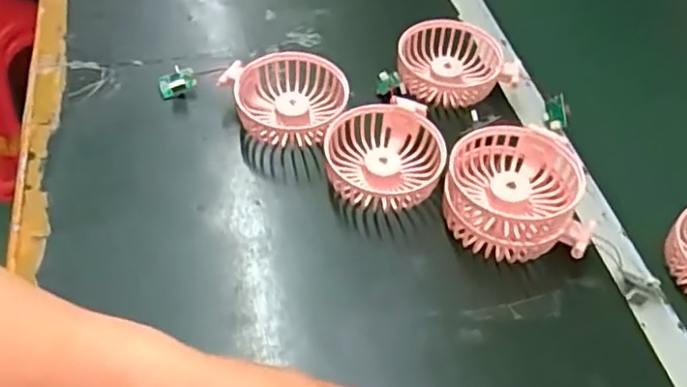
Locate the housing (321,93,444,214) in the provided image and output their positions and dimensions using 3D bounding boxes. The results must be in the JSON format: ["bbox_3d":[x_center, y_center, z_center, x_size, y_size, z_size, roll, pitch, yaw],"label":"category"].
[{"bbox_3d":[0.030,-0.028,0.485,0.087,0.039,0.086,2,51,-3],"label":"housing"}]

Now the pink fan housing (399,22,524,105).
[{"bbox_3d":[0.095,-0.112,0.563,0.095,0.040,0.088,-13,53,-15],"label":"pink fan housing"}]

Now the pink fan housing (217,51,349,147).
[{"bbox_3d":[-0.043,-0.079,0.521,0.093,0.033,0.080,-17,54,-18],"label":"pink fan housing"}]

